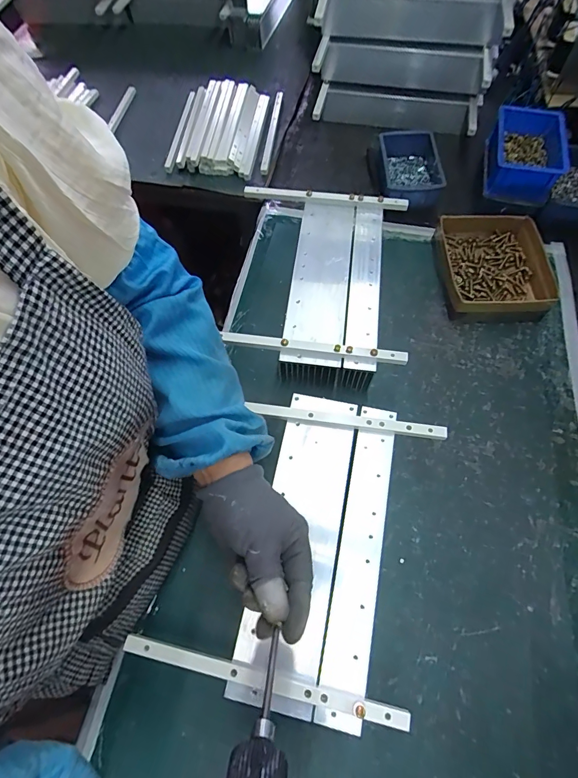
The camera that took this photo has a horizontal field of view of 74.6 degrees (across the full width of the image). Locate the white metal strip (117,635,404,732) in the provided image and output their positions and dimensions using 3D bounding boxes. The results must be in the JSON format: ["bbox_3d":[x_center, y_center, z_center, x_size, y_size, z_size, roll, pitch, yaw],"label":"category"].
[{"bbox_3d":[-0.023,0.248,0.323,0.245,0.010,0.015,10,65,9],"label":"white metal strip"}]

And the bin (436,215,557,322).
[{"bbox_3d":[0.313,-0.182,0.569,0.165,0.038,0.180,1,64,0],"label":"bin"}]

